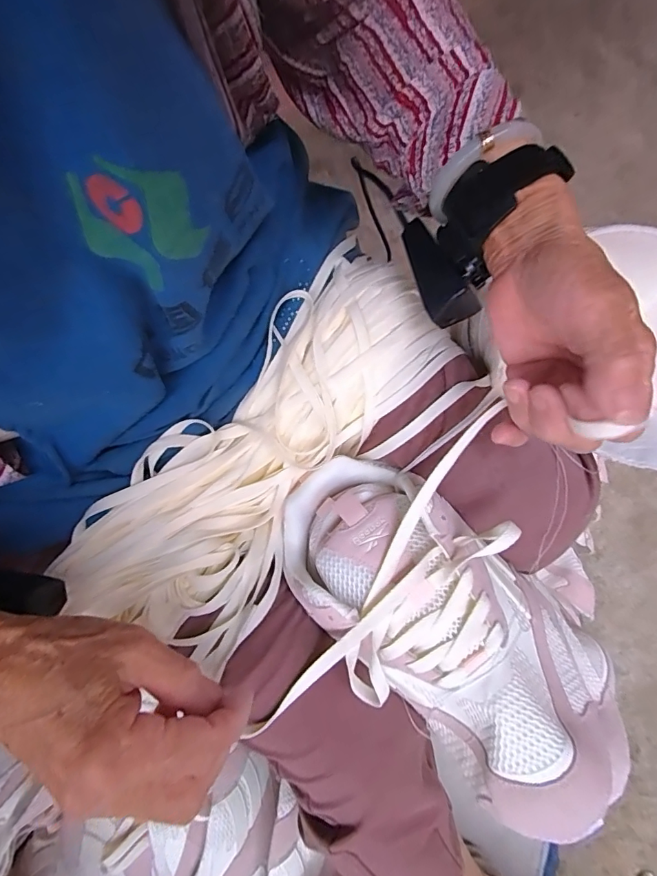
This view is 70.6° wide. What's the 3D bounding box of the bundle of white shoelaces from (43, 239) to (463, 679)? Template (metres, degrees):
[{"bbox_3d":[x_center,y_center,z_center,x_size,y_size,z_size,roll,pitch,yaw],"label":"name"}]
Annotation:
[{"bbox_3d":[-0.036,0.005,0.322,0.123,0.047,0.298,37,78,13],"label":"bundle of white shoelaces"}]

